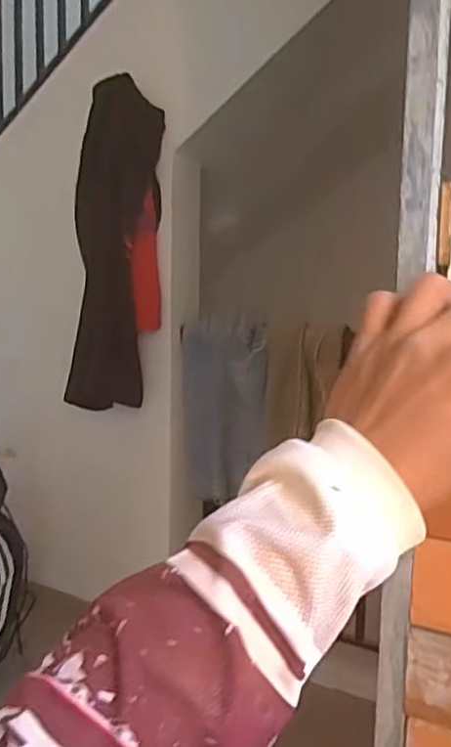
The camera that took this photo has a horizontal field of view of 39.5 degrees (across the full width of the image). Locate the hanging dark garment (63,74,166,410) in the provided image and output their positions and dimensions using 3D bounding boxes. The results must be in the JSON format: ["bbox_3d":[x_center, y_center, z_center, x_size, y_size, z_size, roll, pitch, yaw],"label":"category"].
[{"bbox_3d":[-0.290,-0.324,1.686,0.242,0.804,0.087,1,7,1],"label":"hanging dark garment"}]

